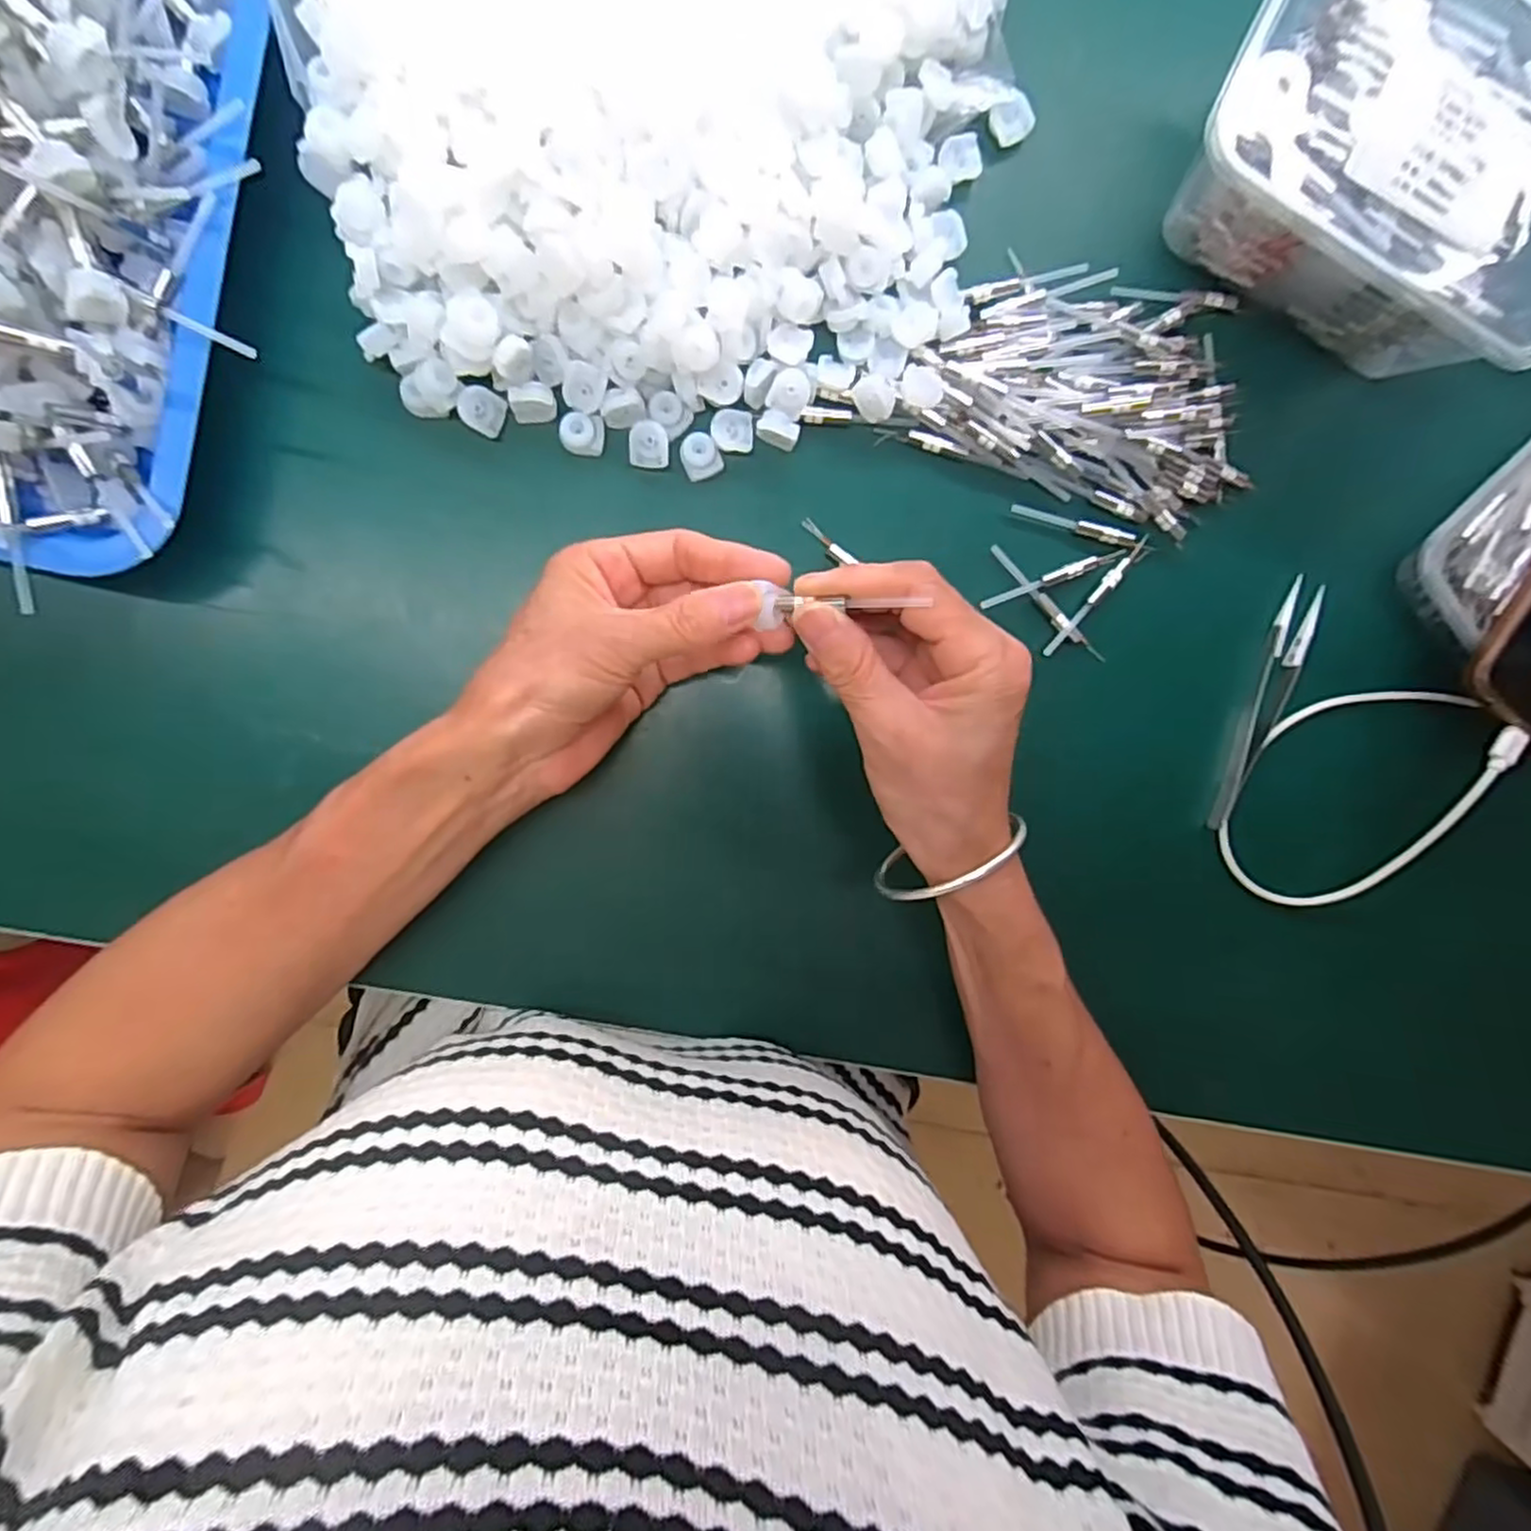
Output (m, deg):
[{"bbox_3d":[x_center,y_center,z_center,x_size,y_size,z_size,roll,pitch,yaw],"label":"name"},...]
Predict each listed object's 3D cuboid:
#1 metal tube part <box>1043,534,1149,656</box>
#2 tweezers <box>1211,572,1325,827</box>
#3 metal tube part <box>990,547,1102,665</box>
[{"bbox_3d":[0.154,-0.079,0.336,0.007,0.006,0.073,43,91,-9],"label":"metal tube part"},{"bbox_3d":[0.240,-0.029,0.348,0.017,0.015,0.123,22,92,-8],"label":"tweezers"},{"bbox_3d":[0.132,-0.074,0.336,0.075,0.007,0.008,44,91,-9],"label":"metal tube part"}]

